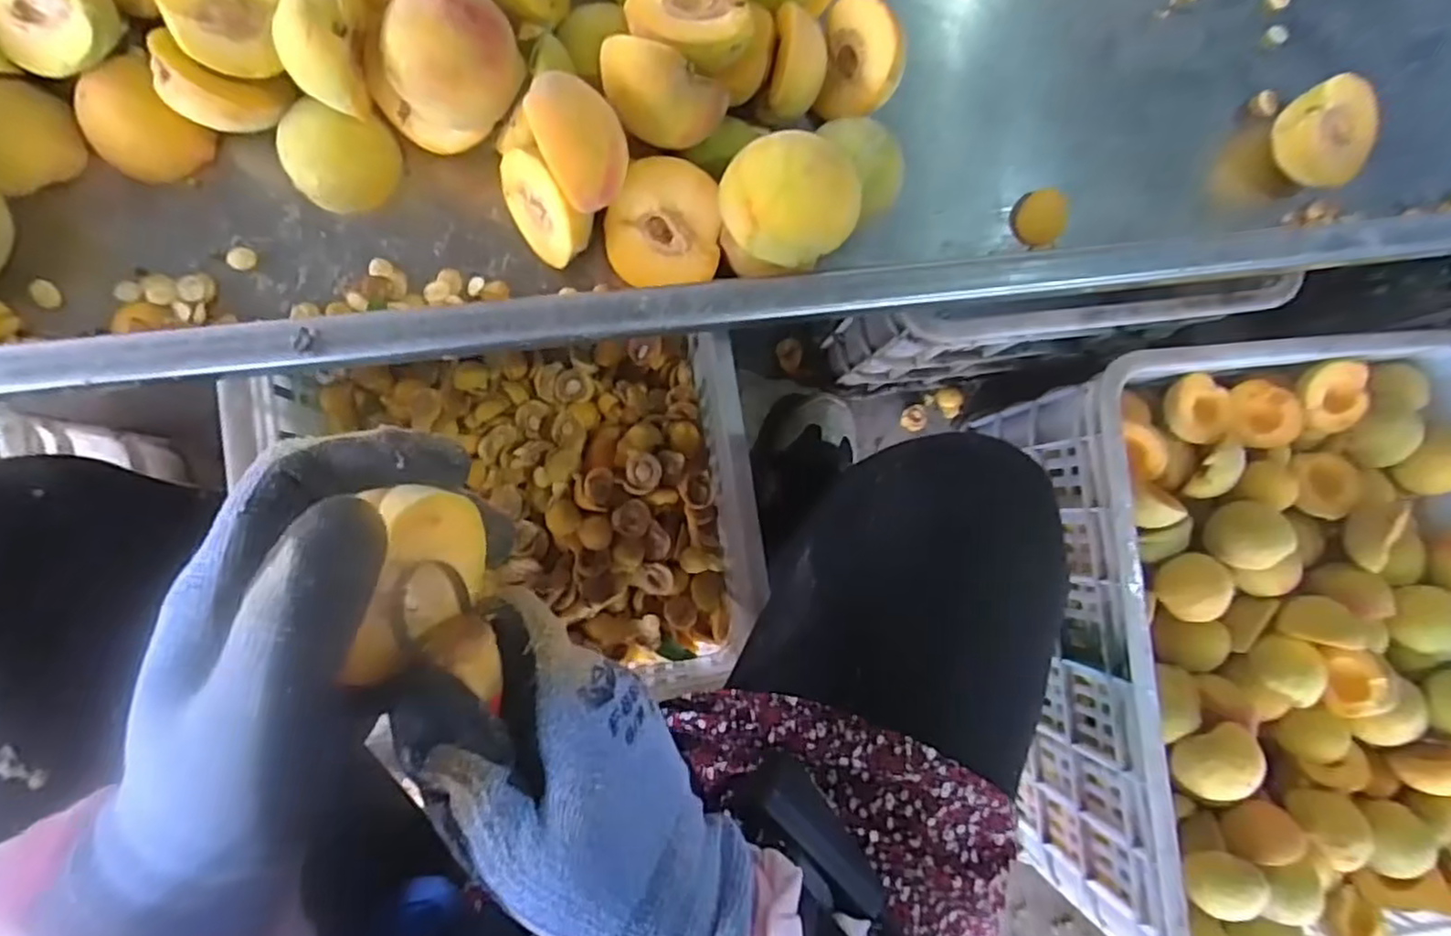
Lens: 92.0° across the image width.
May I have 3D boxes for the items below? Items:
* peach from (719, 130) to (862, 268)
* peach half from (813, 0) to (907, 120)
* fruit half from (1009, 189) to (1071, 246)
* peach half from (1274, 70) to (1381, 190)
[{"bbox_3d":[0.027,-0.123,0.326,0.047,0.048,0.059,-40,92,-8],"label":"peach"},{"bbox_3d":[0.075,-0.220,0.382,0.028,0.058,0.048,-24,62,-44],"label":"peach half"},{"bbox_3d":[0.190,-0.150,0.425,0.031,0.017,0.032,2,95,24],"label":"fruit half"},{"bbox_3d":[0.350,-0.193,0.408,0.036,0.038,0.054,-43,92,-8],"label":"peach half"}]

